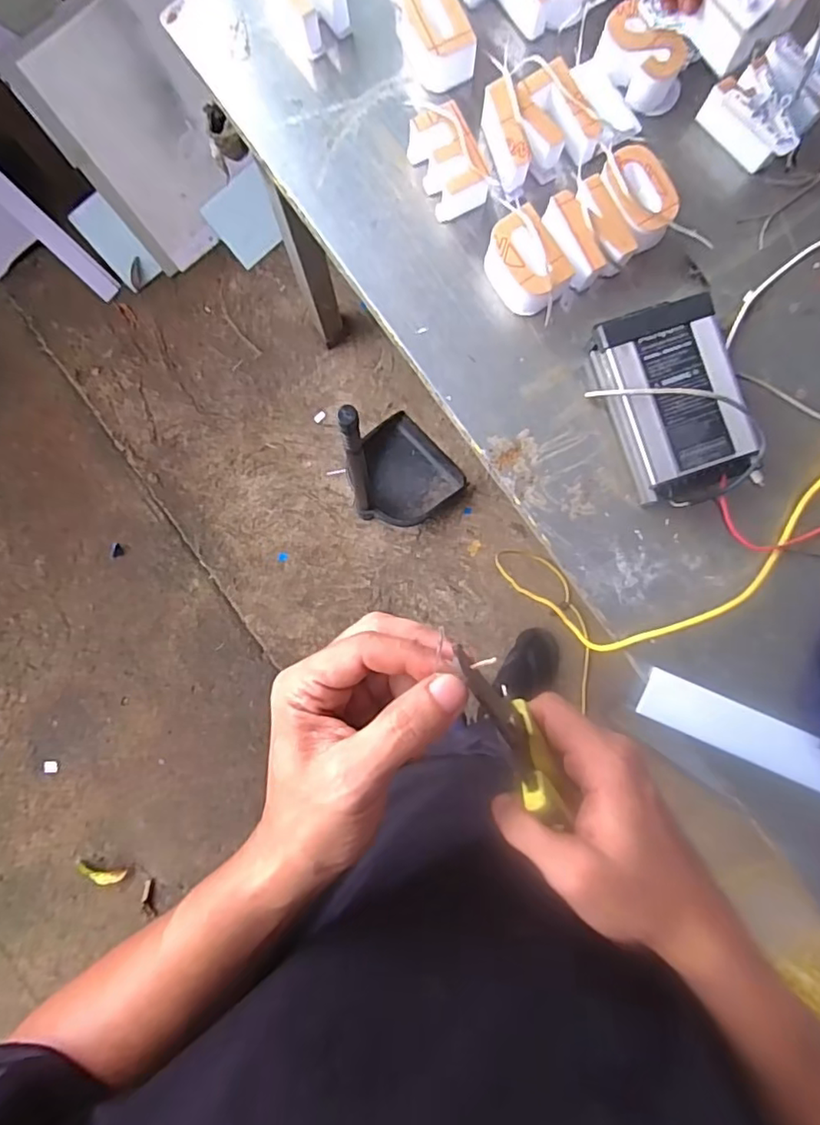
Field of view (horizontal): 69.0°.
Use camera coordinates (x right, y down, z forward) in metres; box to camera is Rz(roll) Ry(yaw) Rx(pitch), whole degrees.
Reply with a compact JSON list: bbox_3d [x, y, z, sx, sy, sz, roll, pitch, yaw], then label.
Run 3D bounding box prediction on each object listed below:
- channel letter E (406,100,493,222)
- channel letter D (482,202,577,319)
[{"bbox_3d":[0.040,-0.403,0.595,0.061,0.046,0.095,-25,90,0],"label":"channel letter E"},{"bbox_3d":[0.115,-0.294,0.591,0.059,0.047,0.088,-32,90,0],"label":"channel letter D"}]

